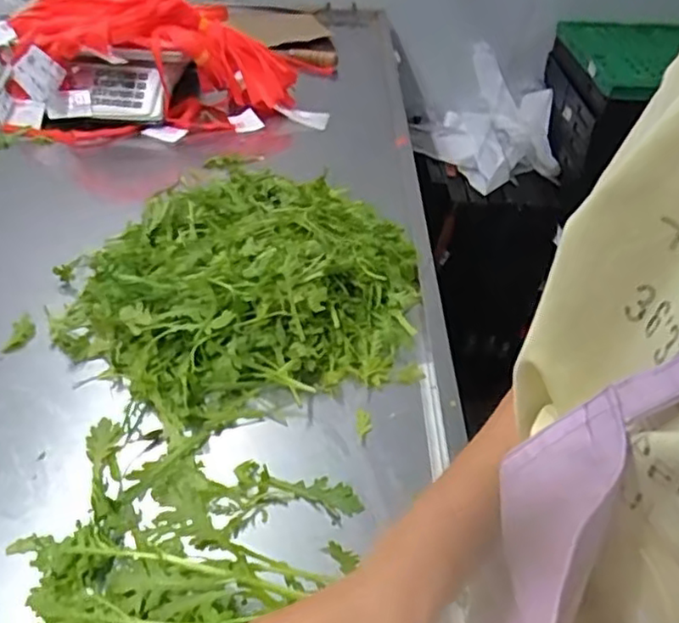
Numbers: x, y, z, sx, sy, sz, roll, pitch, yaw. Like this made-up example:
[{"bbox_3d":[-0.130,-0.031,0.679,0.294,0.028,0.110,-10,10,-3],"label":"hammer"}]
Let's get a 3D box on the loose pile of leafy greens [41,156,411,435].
[{"bbox_3d":[-0.090,-0.047,0.673,0.360,0.079,0.365,4,39,-3],"label":"loose pile of leafy greens"}]

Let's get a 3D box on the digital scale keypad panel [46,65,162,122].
[{"bbox_3d":[-0.345,-0.323,0.957,0.156,0.084,0.025,-4,-2,-10],"label":"digital scale keypad panel"}]

